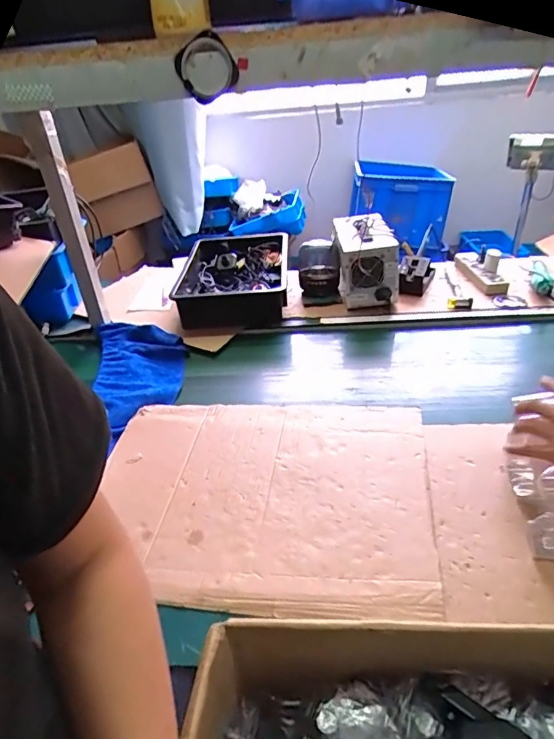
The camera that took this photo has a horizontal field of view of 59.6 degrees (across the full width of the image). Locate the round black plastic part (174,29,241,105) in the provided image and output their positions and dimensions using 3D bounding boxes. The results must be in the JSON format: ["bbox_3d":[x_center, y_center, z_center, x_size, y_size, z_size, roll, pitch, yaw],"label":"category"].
[{"bbox_3d":[-0.072,-0.297,0.480,0.055,0.052,0.016,-24,23,23],"label":"round black plastic part"}]

